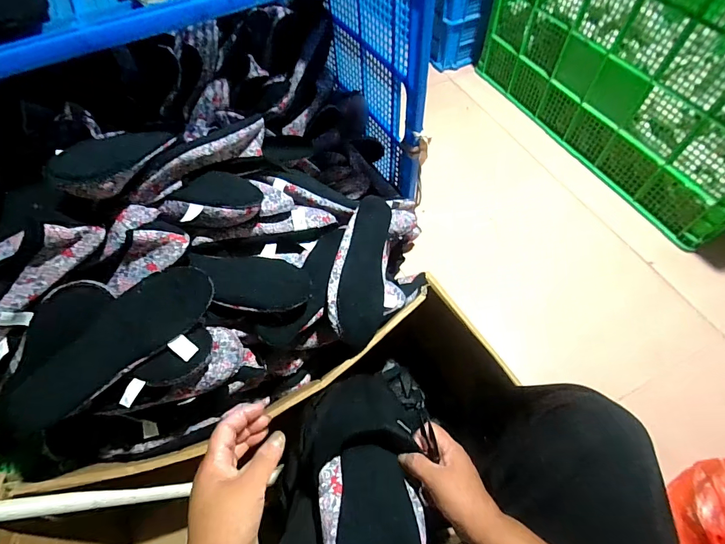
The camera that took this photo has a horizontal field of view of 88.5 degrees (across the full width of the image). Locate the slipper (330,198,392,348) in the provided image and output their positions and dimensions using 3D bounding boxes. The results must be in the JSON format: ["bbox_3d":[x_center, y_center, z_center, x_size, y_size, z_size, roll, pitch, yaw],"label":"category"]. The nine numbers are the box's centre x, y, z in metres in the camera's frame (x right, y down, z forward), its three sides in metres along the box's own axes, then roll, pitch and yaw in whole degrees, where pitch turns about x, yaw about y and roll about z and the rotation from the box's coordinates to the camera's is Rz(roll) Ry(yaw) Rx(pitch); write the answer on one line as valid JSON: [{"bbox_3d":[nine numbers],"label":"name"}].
[{"bbox_3d":[-0.007,-0.003,0.645,0.101,0.060,0.248,24,68,-26],"label":"slipper"}]

